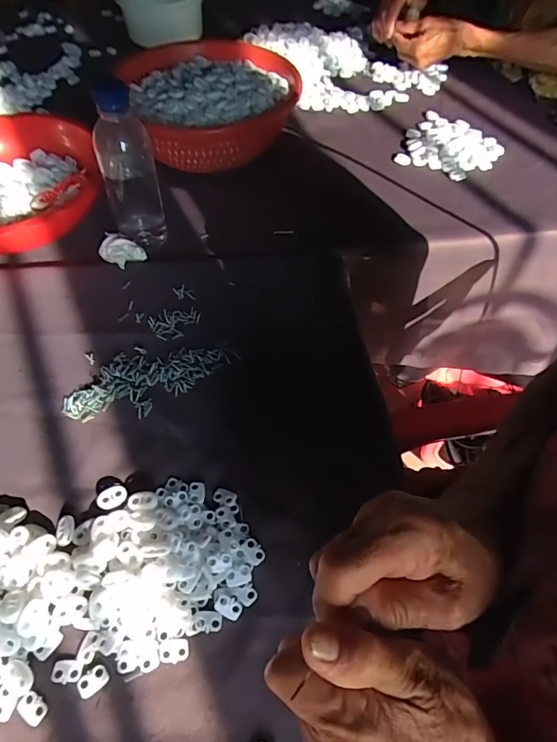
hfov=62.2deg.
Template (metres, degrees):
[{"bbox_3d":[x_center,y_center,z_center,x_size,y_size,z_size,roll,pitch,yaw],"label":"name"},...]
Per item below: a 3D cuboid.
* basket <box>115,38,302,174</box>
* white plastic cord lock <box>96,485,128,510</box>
[{"bbox_3d":[-0.093,-0.367,0.650,0.238,0.091,0.250,-5,55,-6],"label":"basket"},{"bbox_3d":[-0.132,0.101,0.367,0.023,0.005,0.017,-30,61,-21],"label":"white plastic cord lock"}]

